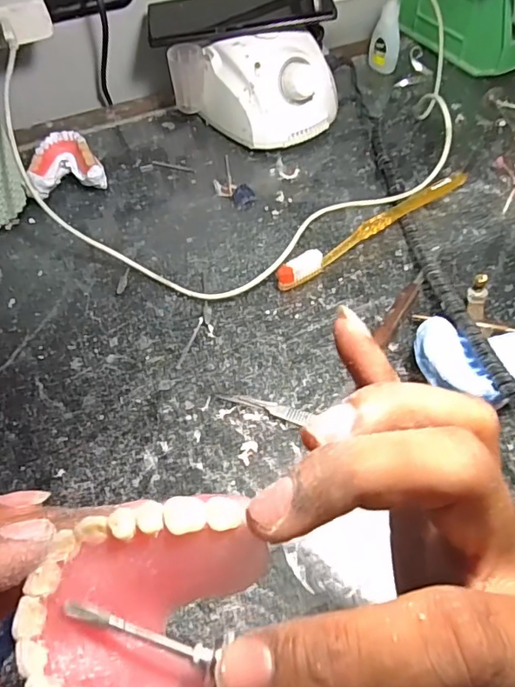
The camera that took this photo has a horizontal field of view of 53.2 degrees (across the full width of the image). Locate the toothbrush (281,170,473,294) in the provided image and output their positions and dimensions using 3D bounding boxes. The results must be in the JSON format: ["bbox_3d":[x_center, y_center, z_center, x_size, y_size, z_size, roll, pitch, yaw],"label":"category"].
[{"bbox_3d":[0.094,-0.091,0.405,0.190,0.018,0.015,-31,60,-18],"label":"toothbrush"}]

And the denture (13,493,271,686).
[{"bbox_3d":[-0.026,0.066,0.120,0.051,0.018,0.059,5,55,5],"label":"denture"}]

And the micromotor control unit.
[{"bbox_3d":[0.013,-0.231,0.467,0.092,0.078,0.091,-36,62,-21],"label":"micromotor control unit"}]

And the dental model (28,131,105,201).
[{"bbox_3d":[-0.166,-0.152,0.446,0.064,0.035,0.055,-14,56,-8],"label":"dental model"}]

